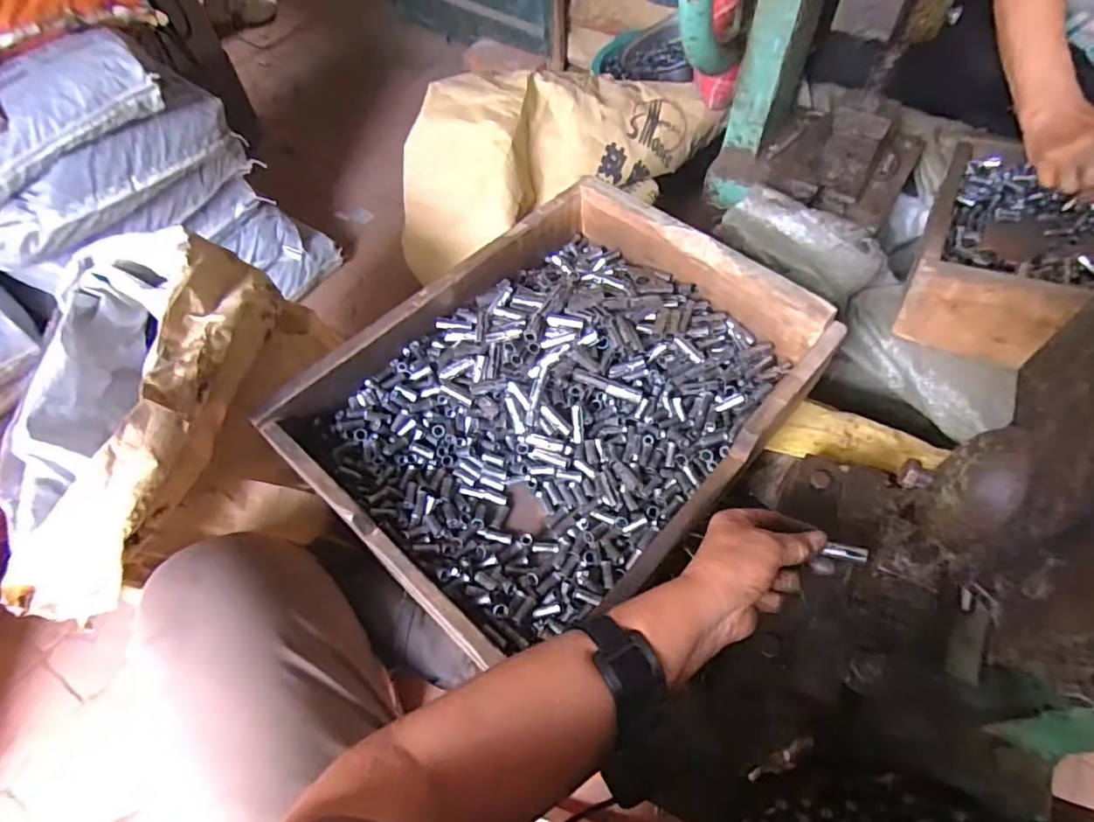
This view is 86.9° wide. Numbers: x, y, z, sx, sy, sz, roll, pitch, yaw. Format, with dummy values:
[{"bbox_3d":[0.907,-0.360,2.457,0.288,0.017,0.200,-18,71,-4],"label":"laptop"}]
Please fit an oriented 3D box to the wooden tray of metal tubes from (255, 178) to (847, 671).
[{"bbox_3d":[0.011,-0.014,0.577,0.357,0.103,0.440,37,66,22],"label":"wooden tray of metal tubes"}]

